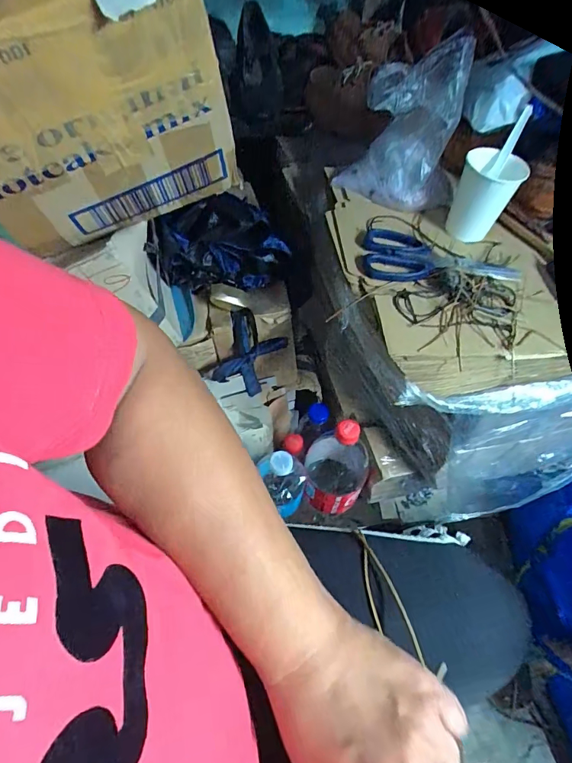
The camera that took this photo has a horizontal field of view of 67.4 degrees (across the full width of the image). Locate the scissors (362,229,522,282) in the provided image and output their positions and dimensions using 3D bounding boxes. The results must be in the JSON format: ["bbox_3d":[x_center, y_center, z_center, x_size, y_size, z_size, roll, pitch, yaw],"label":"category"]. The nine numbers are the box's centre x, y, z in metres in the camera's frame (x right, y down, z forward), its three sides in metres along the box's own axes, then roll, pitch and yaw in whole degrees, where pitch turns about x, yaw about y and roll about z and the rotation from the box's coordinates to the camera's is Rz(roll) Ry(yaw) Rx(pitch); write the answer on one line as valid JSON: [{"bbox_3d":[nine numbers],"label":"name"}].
[{"bbox_3d":[0.178,-0.146,0.497,0.180,0.015,0.082,0,53,-4],"label":"scissors"}]

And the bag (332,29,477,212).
[{"bbox_3d":[0.145,-0.304,0.511,0.125,0.167,0.086,36,59,22],"label":"bag"}]

